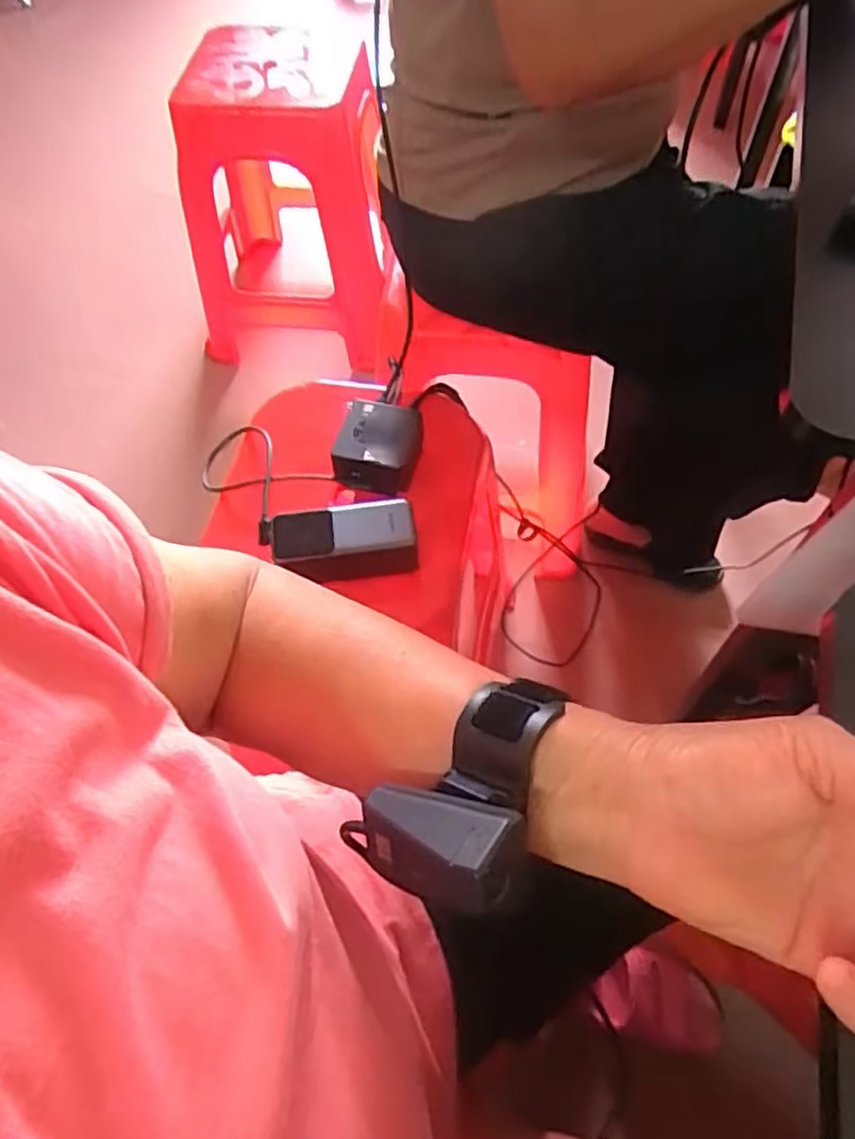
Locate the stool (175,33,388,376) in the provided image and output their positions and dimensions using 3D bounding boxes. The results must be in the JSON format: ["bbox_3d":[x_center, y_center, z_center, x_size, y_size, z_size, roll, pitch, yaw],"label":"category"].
[{"bbox_3d":[-0.256,-0.670,1.336,0.356,0.458,0.365,0,59,2],"label":"stool"}]

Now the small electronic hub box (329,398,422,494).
[{"bbox_3d":[-0.045,-0.124,0.719,0.079,0.034,0.087,11,60,9],"label":"small electronic hub box"}]

